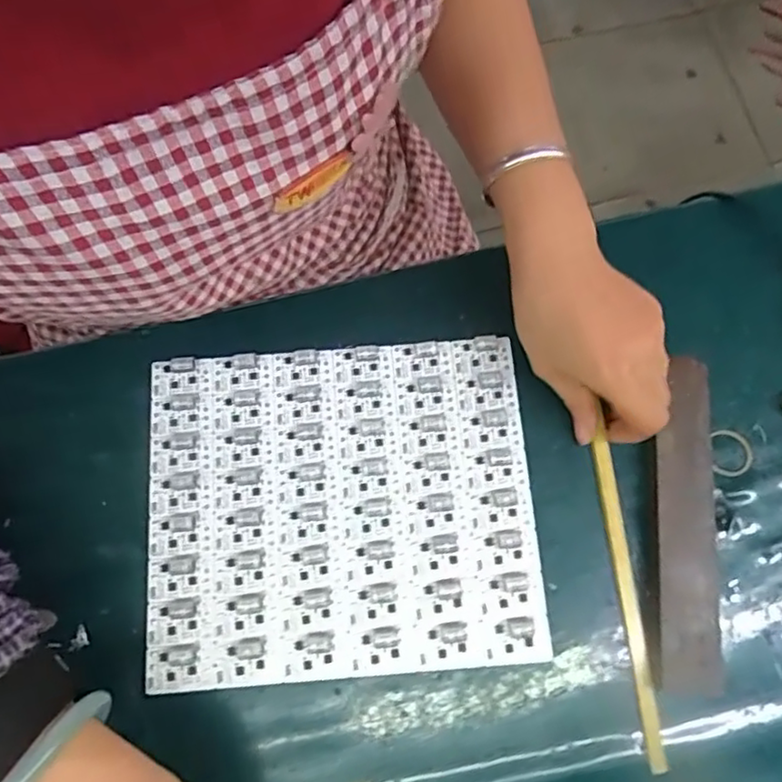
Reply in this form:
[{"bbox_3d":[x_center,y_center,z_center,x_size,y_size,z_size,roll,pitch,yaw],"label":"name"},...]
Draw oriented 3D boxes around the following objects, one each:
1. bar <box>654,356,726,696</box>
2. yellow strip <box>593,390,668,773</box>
[{"bbox_3d":[0.183,0.078,0.386,0.038,0.008,0.198,6,76,0],"label":"bar"},{"bbox_3d":[0.145,0.125,0.384,0.011,0.006,0.189,-5,74,-3],"label":"yellow strip"}]

